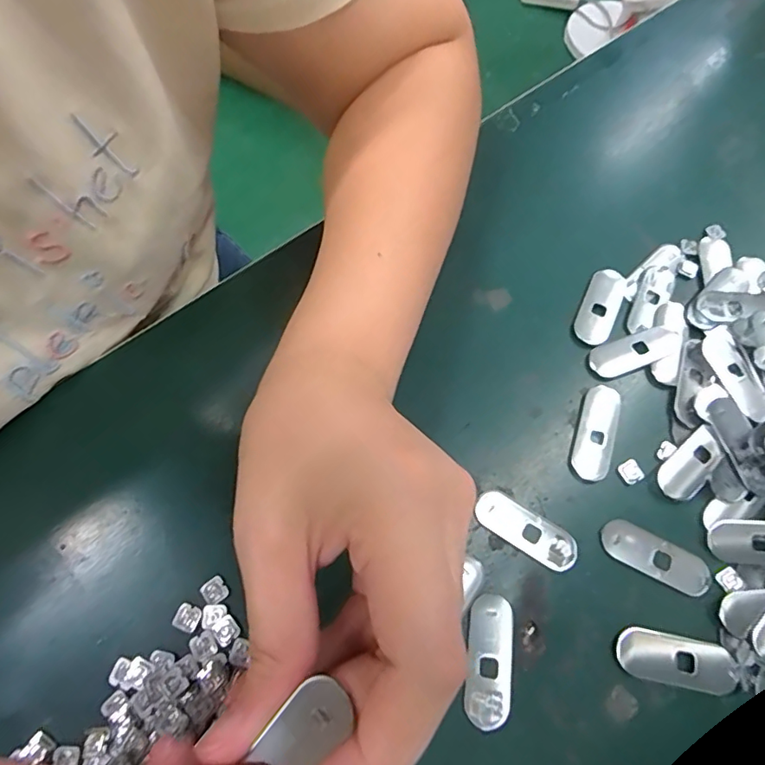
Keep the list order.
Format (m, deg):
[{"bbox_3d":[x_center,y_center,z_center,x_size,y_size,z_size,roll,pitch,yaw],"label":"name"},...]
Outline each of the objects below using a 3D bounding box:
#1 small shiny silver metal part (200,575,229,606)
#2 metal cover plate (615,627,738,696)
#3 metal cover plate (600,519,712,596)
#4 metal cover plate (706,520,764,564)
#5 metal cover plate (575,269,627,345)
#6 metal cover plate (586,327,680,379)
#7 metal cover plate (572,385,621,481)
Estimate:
[{"bbox_3d":[-0.073,0.091,0.221,0.010,0.004,0.010,-36,73,-15],"label":"small shiny silver metal part"},{"bbox_3d":[0.126,0.119,0.218,0.049,0.005,0.019,12,68,3],"label":"metal cover plate"},{"bbox_3d":[0.127,0.081,0.236,0.050,0.004,0.017,27,69,9],"label":"metal cover plate"},{"bbox_3d":[0.180,0.074,0.236,0.053,0.004,0.018,-2,81,10],"label":"metal cover plate"},{"bbox_3d":[0.123,-0.043,0.285,0.020,0.004,0.051,23,69,7],"label":"metal cover plate"},{"bbox_3d":[0.136,-0.017,0.275,0.050,0.004,0.019,-19,70,-9],"label":"metal cover plate"},{"bbox_3d":[0.109,0.025,0.258,0.019,0.004,0.051,19,69,6],"label":"metal cover plate"}]

